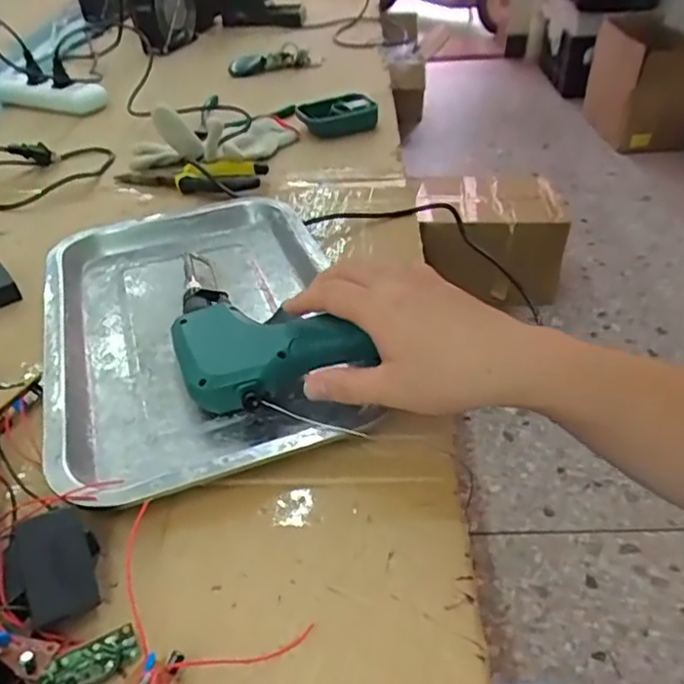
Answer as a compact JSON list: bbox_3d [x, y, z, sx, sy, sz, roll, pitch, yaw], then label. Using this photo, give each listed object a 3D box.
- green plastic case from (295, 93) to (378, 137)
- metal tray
[{"bbox_3d":[-0.006,-0.270,0.733,0.092,0.037,0.040,-6,40,-9],"label":"green plastic case"},{"bbox_3d":[-0.106,-0.018,0.438,0.199,0.025,0.297,-14,41,-13],"label":"metal tray"}]

